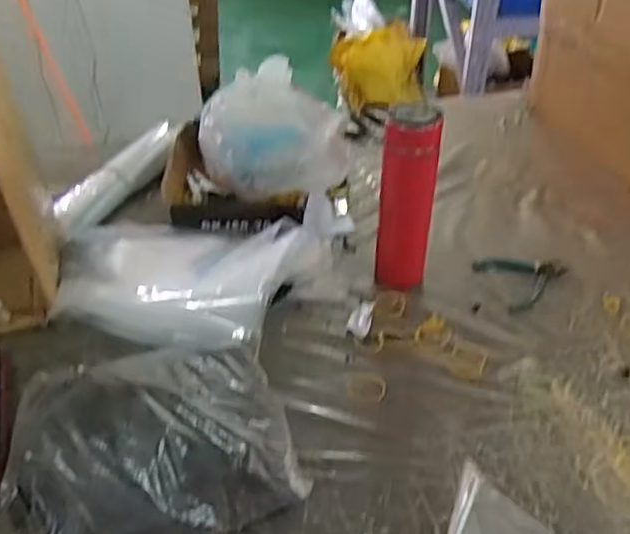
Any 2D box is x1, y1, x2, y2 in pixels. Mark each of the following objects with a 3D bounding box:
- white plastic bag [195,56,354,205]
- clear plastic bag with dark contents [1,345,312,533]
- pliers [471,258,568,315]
[{"bbox_3d":[-0.060,-0.182,0.929,0.162,0.120,0.189,-22,47,-25],"label":"white plastic bag"},{"bbox_3d":[-0.161,0.157,0.633,0.254,0.054,0.218,-13,44,-16],"label":"clear plastic bag with dark contents"},{"bbox_3d":[0.270,0.022,0.843,0.120,0.008,0.089,2,42,-1],"label":"pliers"}]

